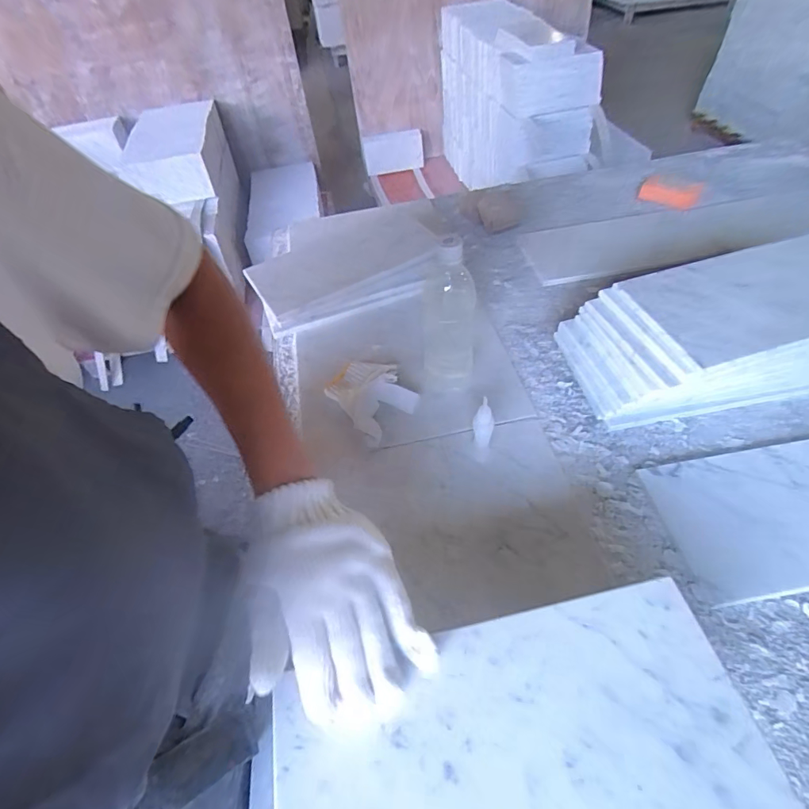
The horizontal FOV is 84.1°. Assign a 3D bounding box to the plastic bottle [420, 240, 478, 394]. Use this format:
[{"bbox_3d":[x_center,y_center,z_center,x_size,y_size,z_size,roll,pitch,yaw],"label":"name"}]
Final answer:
[{"bbox_3d":[0.053,-0.107,0.546,0.064,0.200,0.071,0,50,6],"label":"plastic bottle"}]

